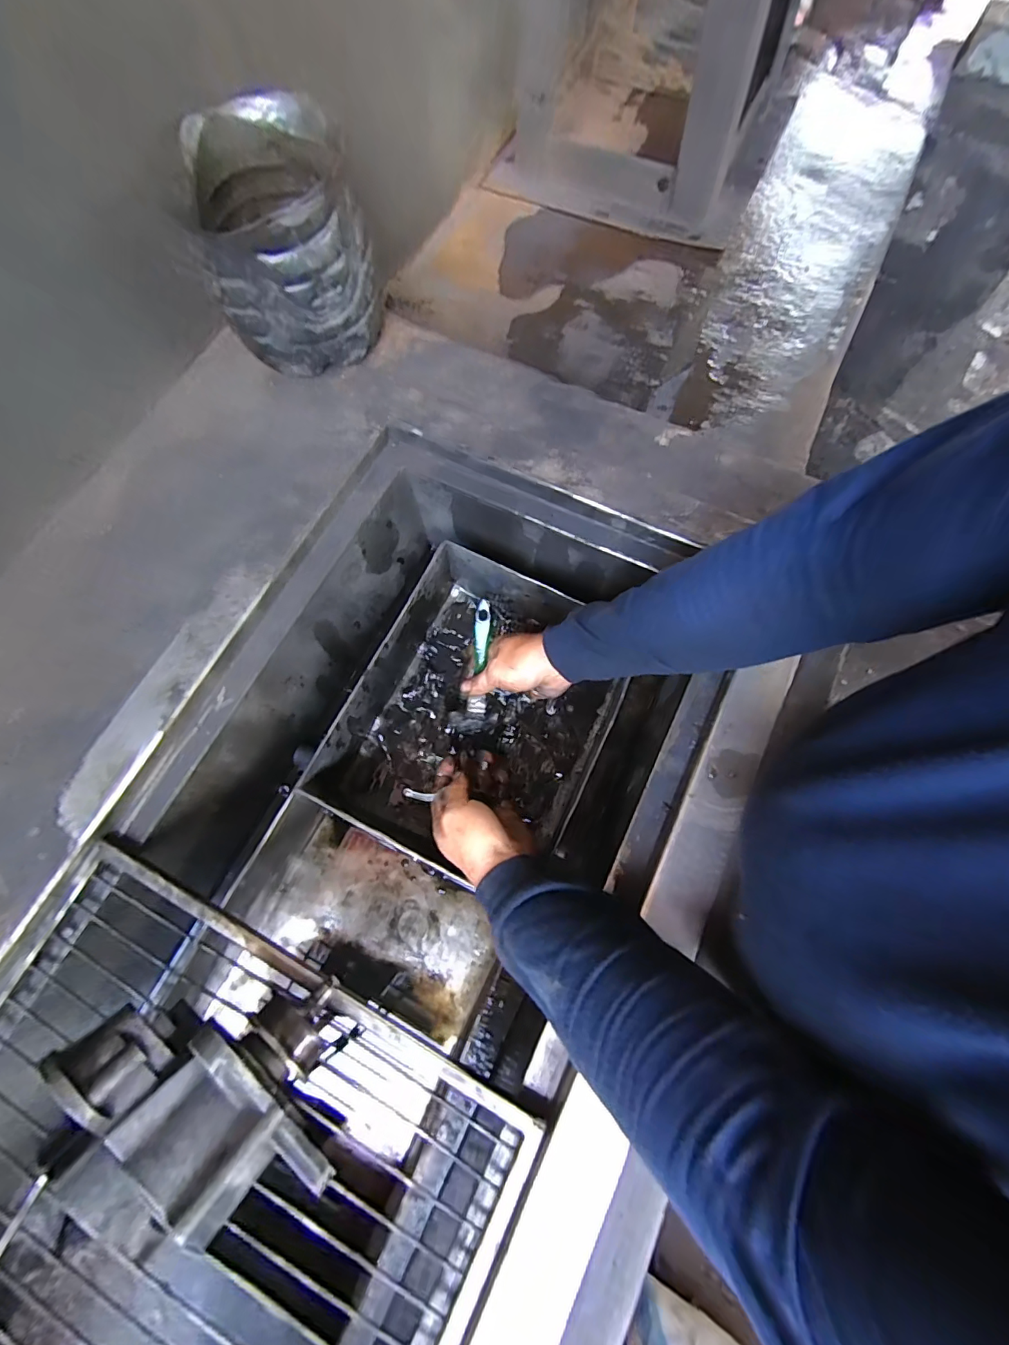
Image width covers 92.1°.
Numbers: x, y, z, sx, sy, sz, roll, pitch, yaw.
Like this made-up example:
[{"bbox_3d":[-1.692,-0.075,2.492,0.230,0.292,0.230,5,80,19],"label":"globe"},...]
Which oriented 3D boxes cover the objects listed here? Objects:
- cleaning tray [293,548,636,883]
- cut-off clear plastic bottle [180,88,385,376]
[{"bbox_3d":[-0.030,0.054,0.580,0.290,0.116,0.330,26,75,8],"label":"cleaning tray"},{"bbox_3d":[-0.213,-0.421,0.494,0.150,0.160,0.163,-10,72,-1],"label":"cut-off clear plastic bottle"}]

